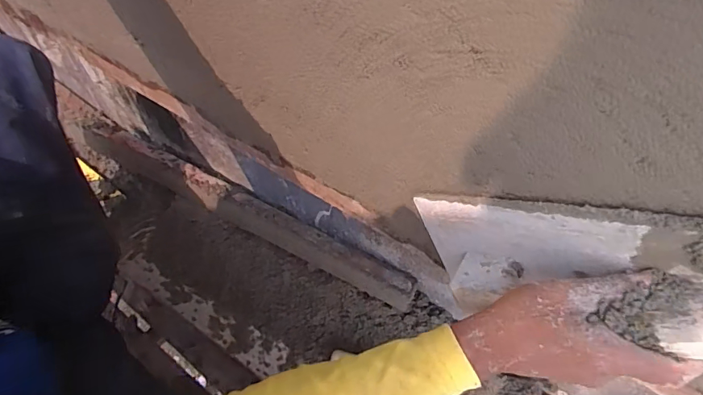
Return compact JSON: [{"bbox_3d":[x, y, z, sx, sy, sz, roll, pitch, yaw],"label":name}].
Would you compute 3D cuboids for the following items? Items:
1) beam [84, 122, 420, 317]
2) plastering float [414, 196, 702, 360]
[{"bbox_3d":[-0.188,0.017,0.773,0.639,0.037,0.057,24,59,15],"label":"beam"},{"bbox_3d":[0.218,0.083,0.344,0.385,0.149,0.062,9,51,41],"label":"plastering float"}]

